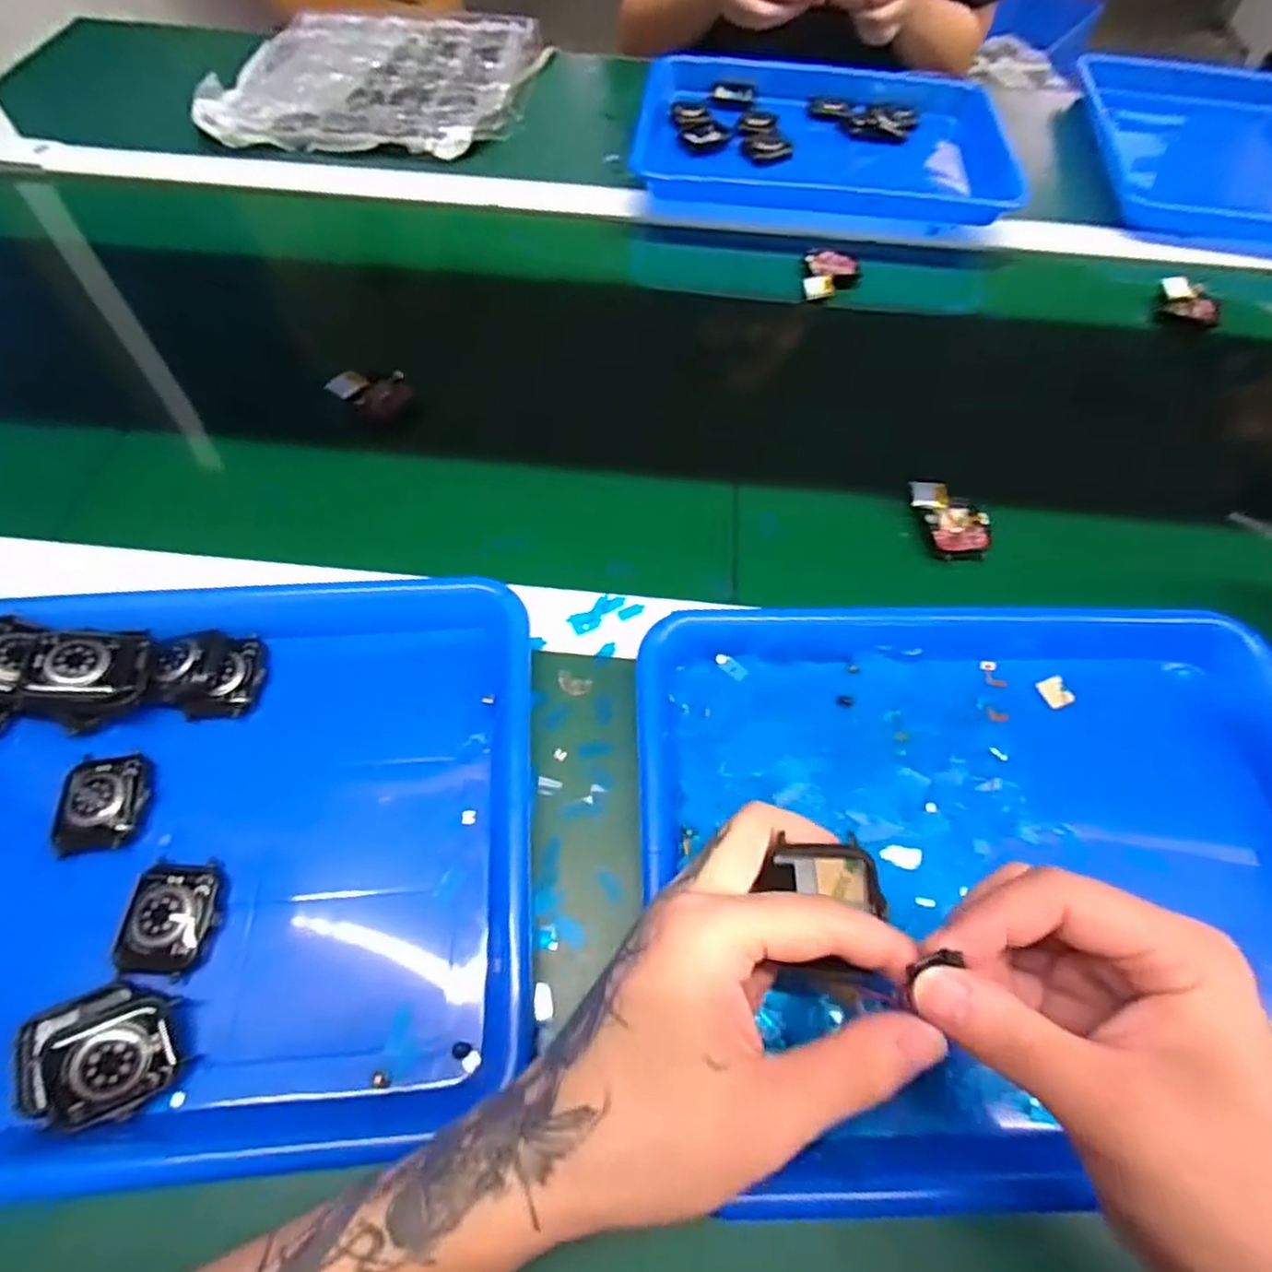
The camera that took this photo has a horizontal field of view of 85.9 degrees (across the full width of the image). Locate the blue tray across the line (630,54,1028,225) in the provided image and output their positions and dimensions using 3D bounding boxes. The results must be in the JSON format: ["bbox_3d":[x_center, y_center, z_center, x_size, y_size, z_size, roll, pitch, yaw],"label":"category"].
[{"bbox_3d":[0.172,-0.462,0.640,0.335,0.036,0.213,8,61,4],"label":"blue tray across the line"}]

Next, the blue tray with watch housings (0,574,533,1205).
[{"bbox_3d":[-0.214,0.089,0.307,0.330,0.034,0.256,-3,60,-3],"label":"blue tray with watch housings"}]

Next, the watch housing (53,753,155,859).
[{"bbox_3d":[-0.252,0.079,0.324,0.038,0.012,0.047,-12,61,-8],"label":"watch housing"}]

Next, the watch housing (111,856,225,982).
[{"bbox_3d":[-0.201,0.121,0.296,0.035,0.014,0.046,6,60,2],"label":"watch housing"}]

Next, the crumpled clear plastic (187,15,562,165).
[{"bbox_3d":[-0.243,-0.581,0.694,0.274,0.030,0.318,5,60,2],"label":"crumpled clear plastic"}]

